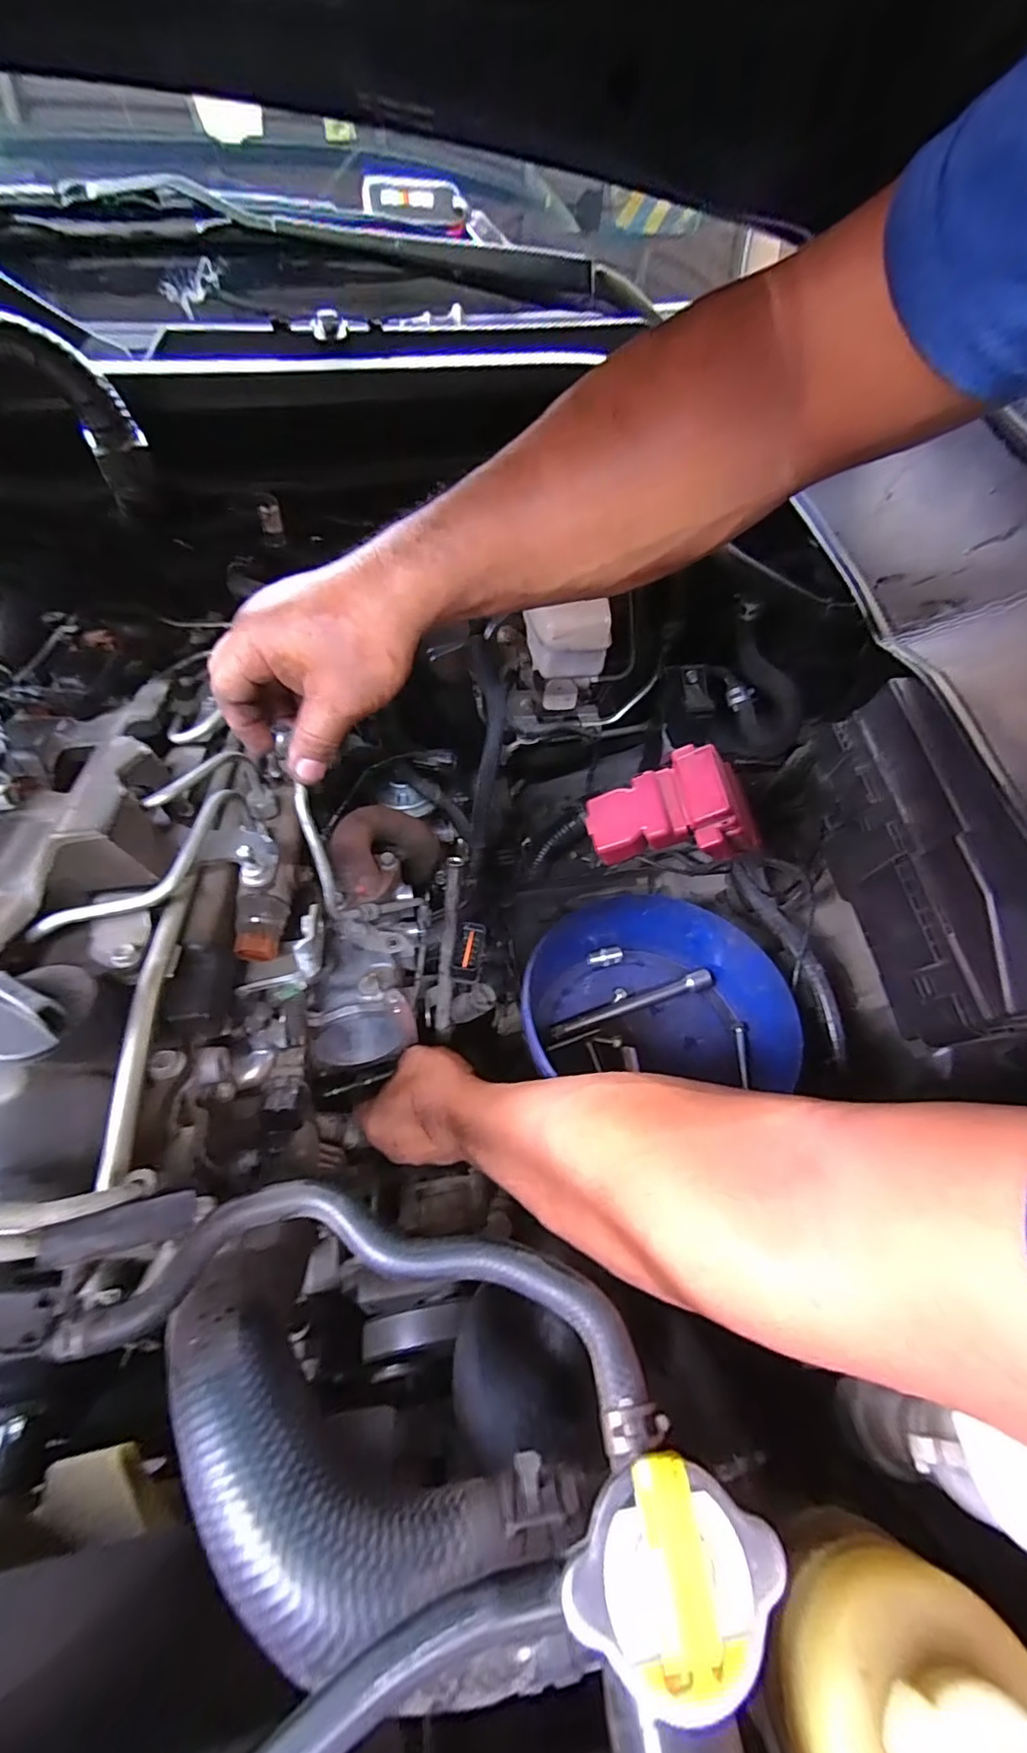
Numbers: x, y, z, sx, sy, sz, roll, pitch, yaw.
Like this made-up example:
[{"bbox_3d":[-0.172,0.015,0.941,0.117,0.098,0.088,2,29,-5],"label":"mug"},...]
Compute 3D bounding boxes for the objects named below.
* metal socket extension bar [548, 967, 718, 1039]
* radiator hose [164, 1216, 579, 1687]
[{"bbox_3d":[0.102,0.108,0.490,0.150,0.014,0.017,-14,52,-13],"label":"metal socket extension bar"},{"bbox_3d":[-0.070,0.199,0.207,0.162,0.061,0.078,30,55,21],"label":"radiator hose"}]

